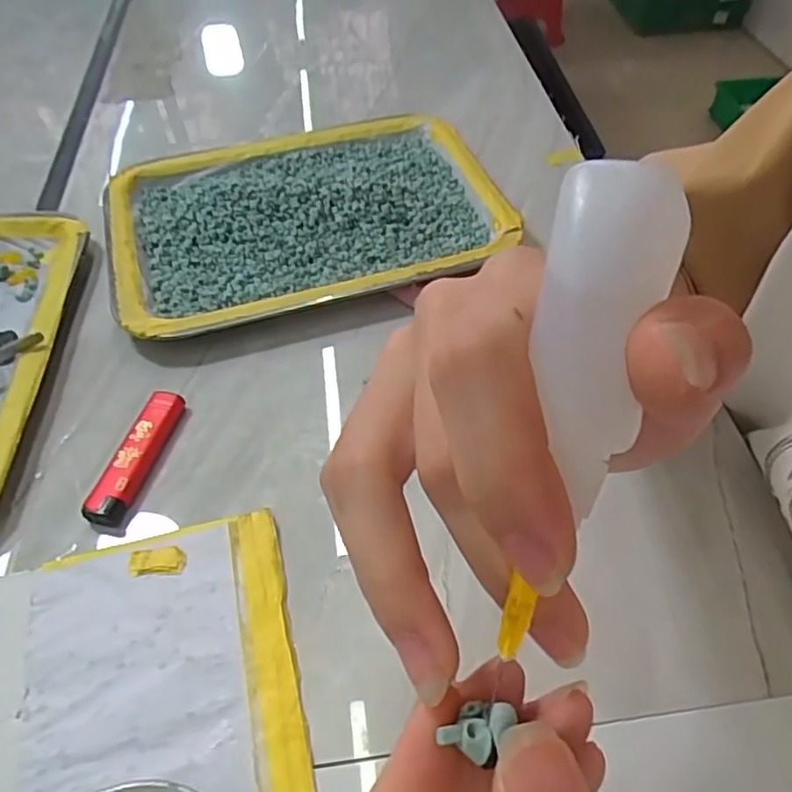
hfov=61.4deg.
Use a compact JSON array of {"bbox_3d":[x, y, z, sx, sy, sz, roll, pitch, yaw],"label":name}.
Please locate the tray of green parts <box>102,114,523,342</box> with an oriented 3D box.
[{"bbox_3d":[-0.061,-0.125,0.455,0.257,0.033,0.185,-13,52,-10],"label":"tray of green parts"}]

